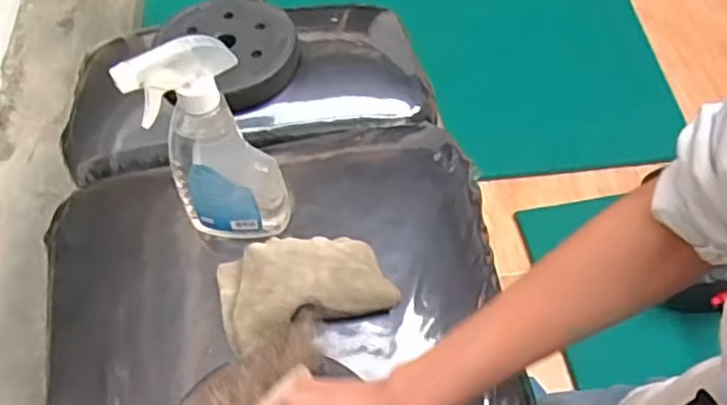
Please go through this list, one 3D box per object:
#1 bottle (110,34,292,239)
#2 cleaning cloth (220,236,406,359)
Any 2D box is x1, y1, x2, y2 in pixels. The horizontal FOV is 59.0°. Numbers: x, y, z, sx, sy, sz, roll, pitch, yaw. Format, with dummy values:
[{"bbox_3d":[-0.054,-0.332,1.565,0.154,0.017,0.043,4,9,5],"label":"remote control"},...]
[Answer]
[{"bbox_3d":[-0.124,-0.044,0.540,0.100,0.210,0.048,-7,57,-1],"label":"bottle"},{"bbox_3d":[-0.052,0.070,0.568,0.153,0.040,0.086,-14,57,-6],"label":"cleaning cloth"}]

